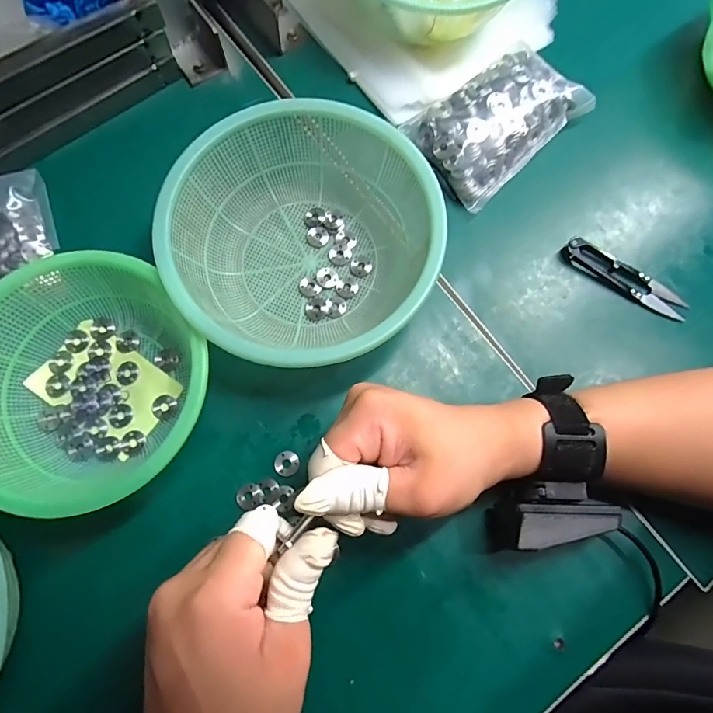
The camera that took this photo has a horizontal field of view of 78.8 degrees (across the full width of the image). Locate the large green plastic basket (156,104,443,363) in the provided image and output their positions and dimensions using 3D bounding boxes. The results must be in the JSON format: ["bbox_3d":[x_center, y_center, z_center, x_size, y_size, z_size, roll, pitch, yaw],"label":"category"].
[{"bbox_3d":[-0.038,-0.079,0.312,0.182,0.065,0.176,1,75,-2],"label":"large green plastic basket"}]

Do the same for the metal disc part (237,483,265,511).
[{"bbox_3d":[-0.073,0.096,0.297,0.018,0.004,0.016,-10,76,-5],"label":"metal disc part"}]

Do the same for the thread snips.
[{"bbox_3d":[0.213,-0.063,0.342,0.103,0.012,0.025,34,77,7],"label":"thread snips"}]

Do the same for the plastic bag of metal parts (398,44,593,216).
[{"bbox_3d":[0.121,-0.199,0.361,0.142,0.033,0.090,-38,80,-11],"label":"plastic bag of metal parts"}]

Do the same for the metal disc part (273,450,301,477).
[{"bbox_3d":[-0.049,0.075,0.303,0.017,0.004,0.017,1,75,-2],"label":"metal disc part"}]

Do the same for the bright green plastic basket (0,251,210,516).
[{"bbox_3d":[-0.180,0.017,0.290,0.150,0.049,0.158,1,75,-2],"label":"bright green plastic basket"}]

